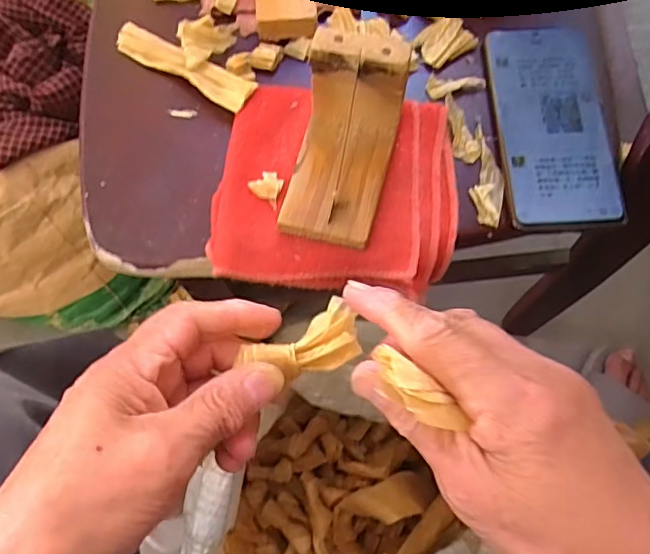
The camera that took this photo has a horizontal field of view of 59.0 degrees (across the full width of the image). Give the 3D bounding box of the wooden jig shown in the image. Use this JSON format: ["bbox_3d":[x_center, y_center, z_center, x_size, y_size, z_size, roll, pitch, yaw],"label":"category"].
[{"bbox_3d":[0.009,-0.085,0.360,0.064,0.069,0.110,15,72,8],"label":"wooden jig"}]

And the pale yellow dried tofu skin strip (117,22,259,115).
[{"bbox_3d":[-0.107,-0.158,0.431,0.122,0.010,0.031,29,75,12],"label":"pale yellow dried tofu skin strip"}]

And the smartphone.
[{"bbox_3d":[0.162,-0.109,0.407,0.079,0.010,0.154,-3,71,2],"label":"smartphone"}]

